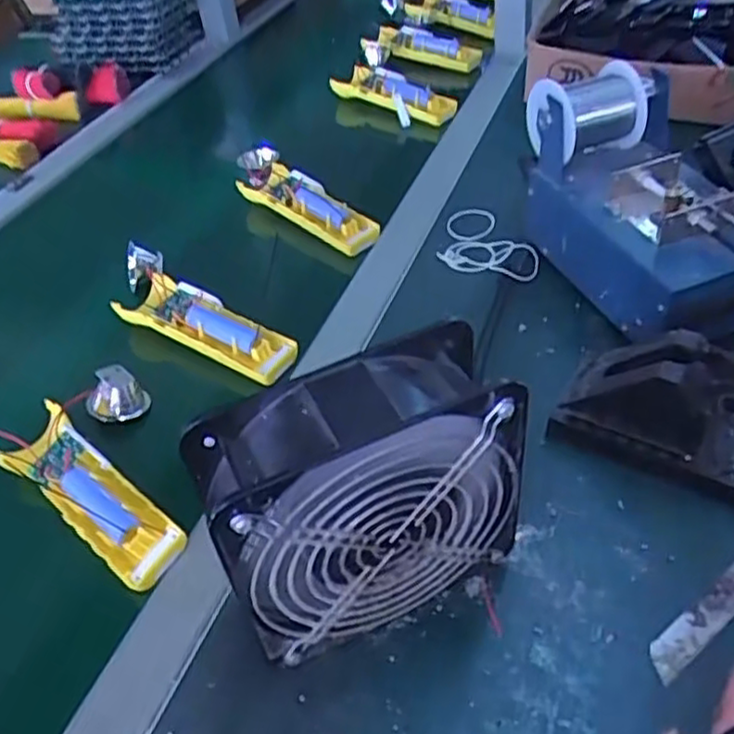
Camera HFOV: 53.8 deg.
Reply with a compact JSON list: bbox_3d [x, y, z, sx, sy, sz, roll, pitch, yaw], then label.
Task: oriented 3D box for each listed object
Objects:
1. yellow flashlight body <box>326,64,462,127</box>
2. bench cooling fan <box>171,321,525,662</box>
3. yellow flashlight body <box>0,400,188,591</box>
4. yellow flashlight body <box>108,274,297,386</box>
[{"bbox_3d":[0.027,-0.320,0.841,0.070,0.029,0.156,-34,50,-26],"label":"yellow flashlight body"},{"bbox_3d":[0.000,0.068,0.359,0.144,0.150,0.057,-20,45,-14],"label":"bench cooling fan"},{"bbox_3d":[-0.176,0.080,0.456,0.151,0.031,0.048,32,55,33],"label":"yellow flashlight body"},{"bbox_3d":[-0.126,-0.034,0.568,0.154,0.025,0.046,22,50,26],"label":"yellow flashlight body"}]

